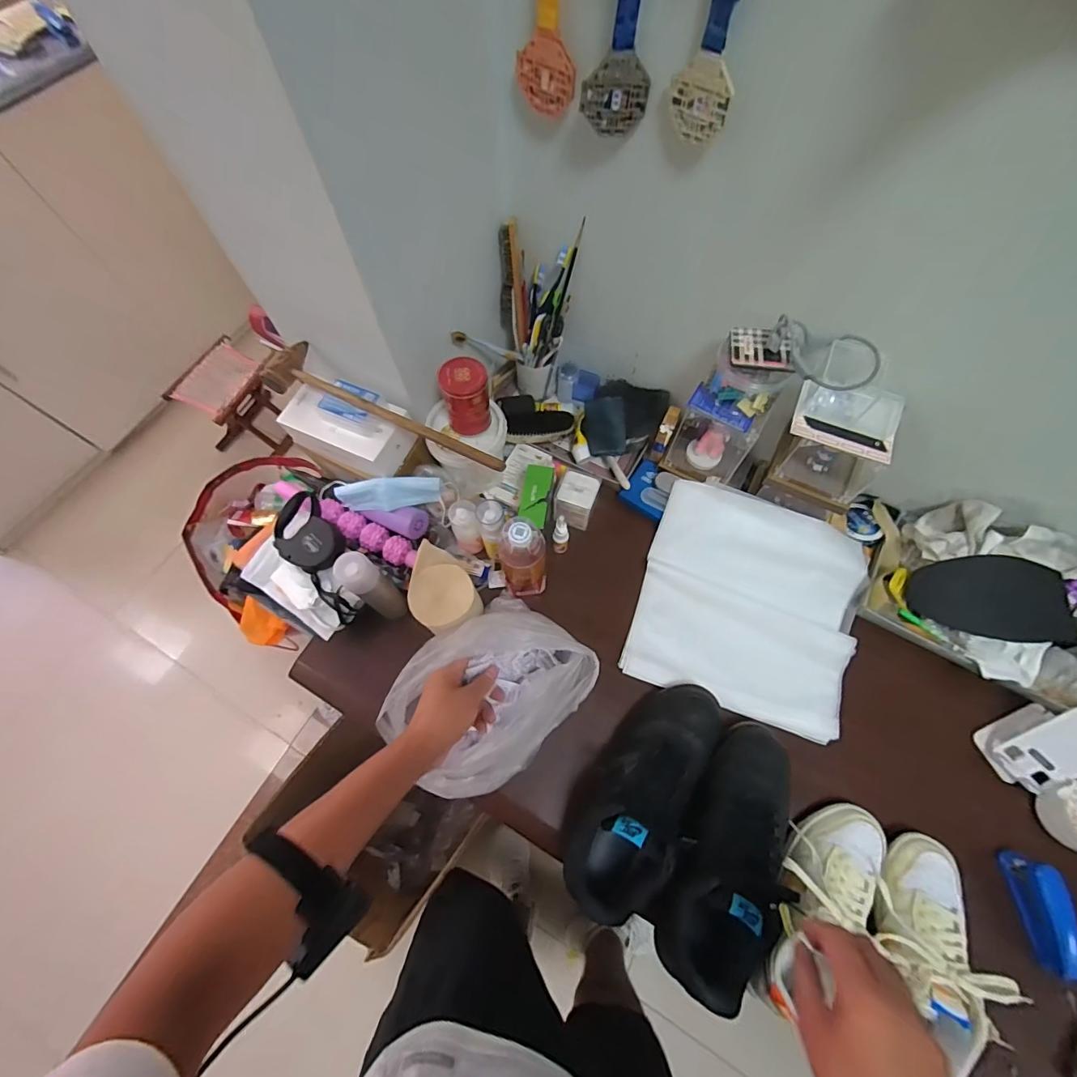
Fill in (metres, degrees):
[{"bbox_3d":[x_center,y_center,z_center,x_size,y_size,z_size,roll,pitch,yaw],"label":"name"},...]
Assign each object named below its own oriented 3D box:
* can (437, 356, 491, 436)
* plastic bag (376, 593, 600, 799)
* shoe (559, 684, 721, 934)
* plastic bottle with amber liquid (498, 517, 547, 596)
[{"bbox_3d":[-0.106,-0.209,0.710,0.067,0.107,0.061,0,66,1],"label":"can"},{"bbox_3d":[-0.067,0.199,0.617,0.192,0.161,0.242,41,73,17],"label":"plastic bag"},{"bbox_3d":[0.141,0.315,0.604,0.116,0.127,0.299,34,71,15],"label":"shoe"},{"bbox_3d":[-0.020,0.031,0.684,0.065,0.177,0.053,-6,66,-2],"label":"plastic bottle with amber liquid"}]

